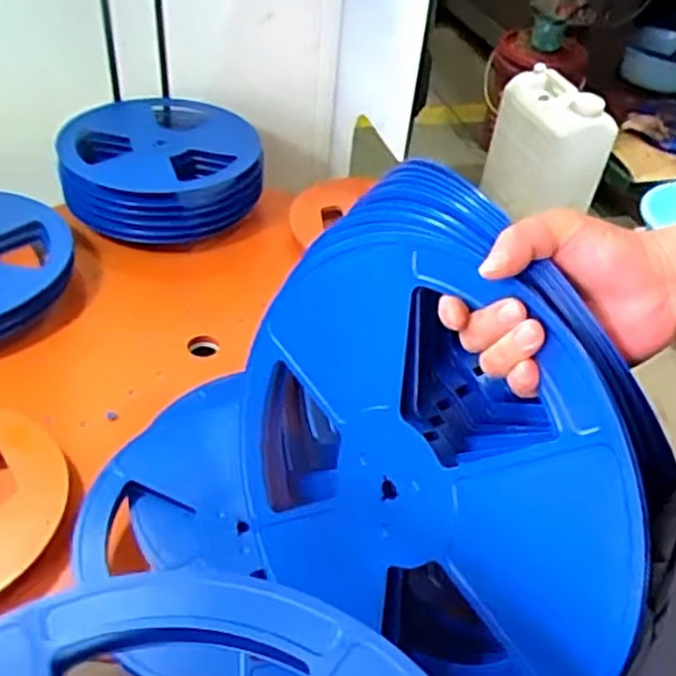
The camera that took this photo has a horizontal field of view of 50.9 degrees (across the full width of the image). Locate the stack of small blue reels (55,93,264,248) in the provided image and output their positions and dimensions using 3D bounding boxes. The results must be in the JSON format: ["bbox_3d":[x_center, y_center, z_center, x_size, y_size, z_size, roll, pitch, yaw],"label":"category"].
[{"bbox_3d":[-0.302,-0.289,1.217,0.323,0.121,0.287,-7,45,-15],"label":"stack of small blue reels"}]

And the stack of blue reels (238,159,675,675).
[{"bbox_3d":[0.063,0.088,0.472,0.072,0.301,0.315,-3,41,-46],"label":"stack of blue reels"}]

